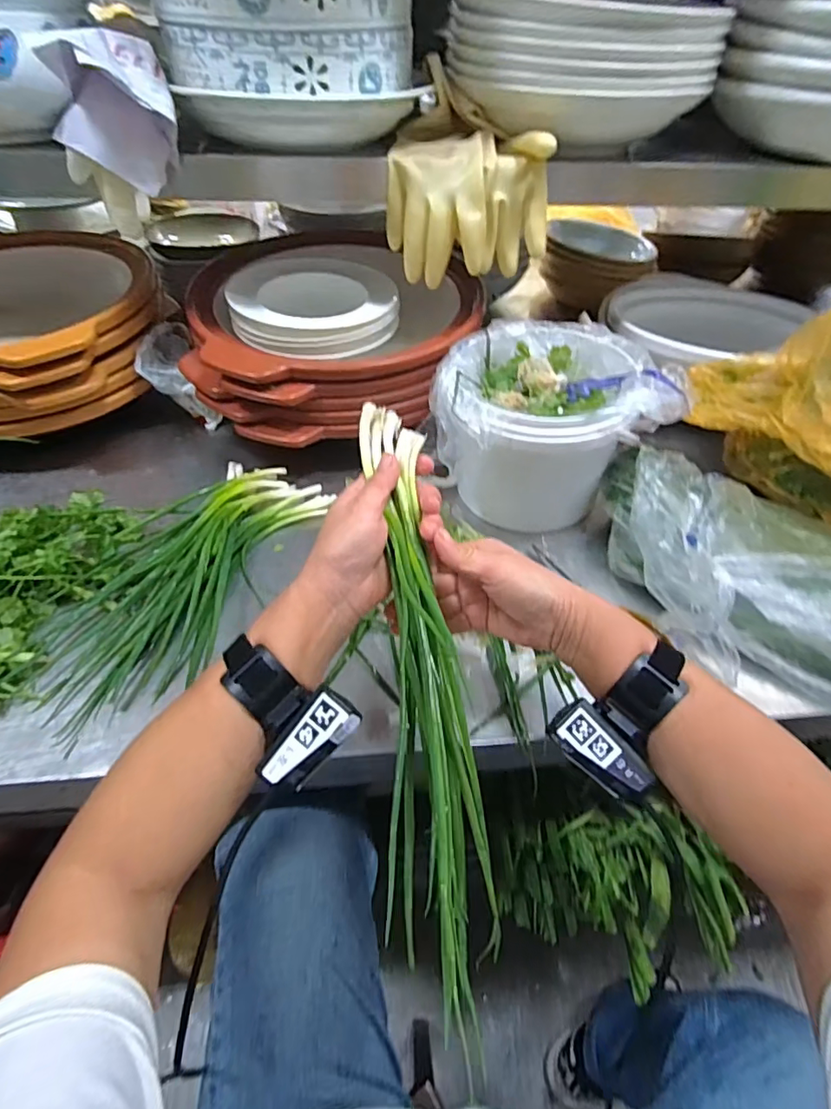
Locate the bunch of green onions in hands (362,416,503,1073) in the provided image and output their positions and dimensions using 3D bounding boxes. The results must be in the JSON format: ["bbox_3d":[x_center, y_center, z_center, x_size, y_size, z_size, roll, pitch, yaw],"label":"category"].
[{"bbox_3d":[0.001,0.077,0.362,0.057,0.056,0.397,-5,70,-6],"label":"bunch of green onions in hands"}]

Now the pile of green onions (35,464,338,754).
[{"bbox_3d":[-0.236,0.015,0.550,0.151,0.039,0.354,17,48,14],"label":"pile of green onions"}]

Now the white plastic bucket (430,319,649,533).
[{"bbox_3d":[0.132,-0.141,0.616,0.195,0.167,0.199,0,46,-1],"label":"white plastic bucket"}]

